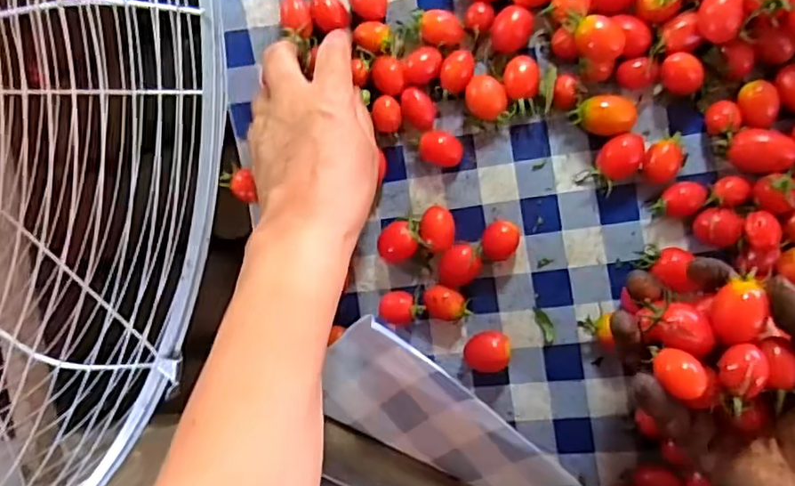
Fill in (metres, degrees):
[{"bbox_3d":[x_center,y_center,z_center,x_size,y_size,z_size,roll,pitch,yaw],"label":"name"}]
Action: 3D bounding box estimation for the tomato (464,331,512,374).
[{"bbox_3d":[0.060,0.072,0.410,0.030,0.021,0.025,-20,87,10],"label":"tomato"}]

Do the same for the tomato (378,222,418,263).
[{"bbox_3d":[0.000,0.000,0.422,0.027,0.023,0.026,0,90,10],"label":"tomato"}]

